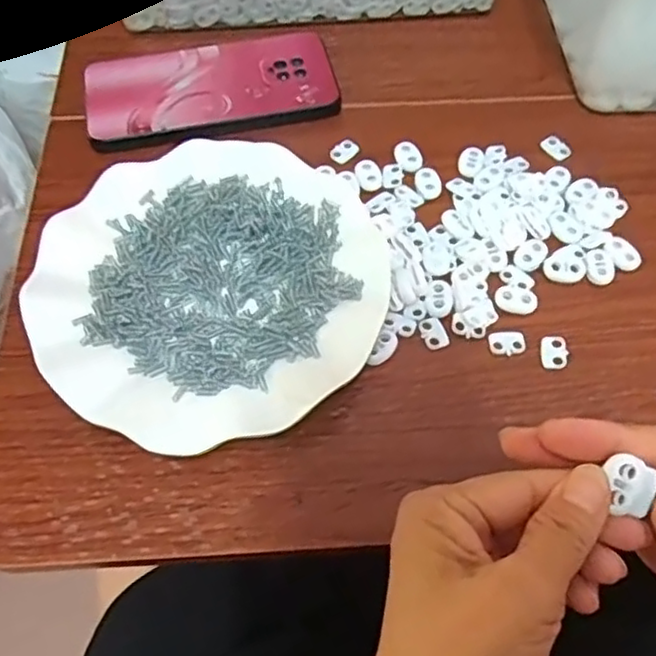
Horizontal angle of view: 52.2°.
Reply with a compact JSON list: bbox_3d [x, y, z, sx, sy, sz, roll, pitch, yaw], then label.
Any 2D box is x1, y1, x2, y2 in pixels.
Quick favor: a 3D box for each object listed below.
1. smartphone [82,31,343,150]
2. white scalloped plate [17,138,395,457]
[{"bbox_3d":[-0.078,-0.162,0.450,0.163,0.010,0.083,-9,60,-6],"label":"smartphone"},{"bbox_3d":[-0.063,-0.023,0.363,0.178,0.021,0.177,0,60,-1],"label":"white scalloped plate"}]

